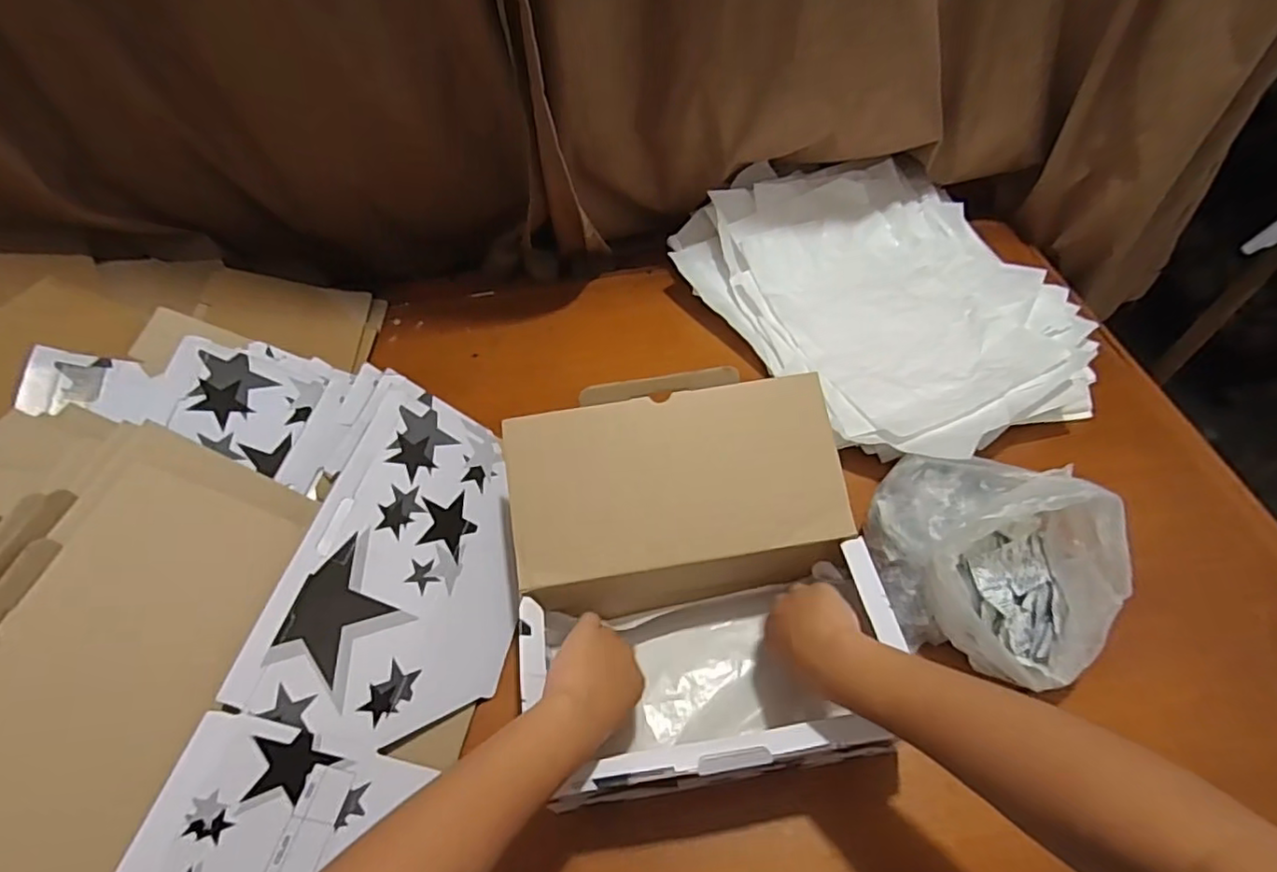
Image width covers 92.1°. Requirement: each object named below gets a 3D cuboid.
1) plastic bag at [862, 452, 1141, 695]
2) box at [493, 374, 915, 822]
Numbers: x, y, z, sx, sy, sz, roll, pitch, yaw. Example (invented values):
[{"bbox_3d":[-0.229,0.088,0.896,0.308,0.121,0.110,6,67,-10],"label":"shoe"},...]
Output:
[{"bbox_3d":[0.293,0.098,0.517,0.189,0.132,0.142,30,61,23],"label":"plastic bag"},{"bbox_3d":[0.043,0.117,0.513,0.274,0.161,0.289,-8,54,-2],"label":"box"}]

